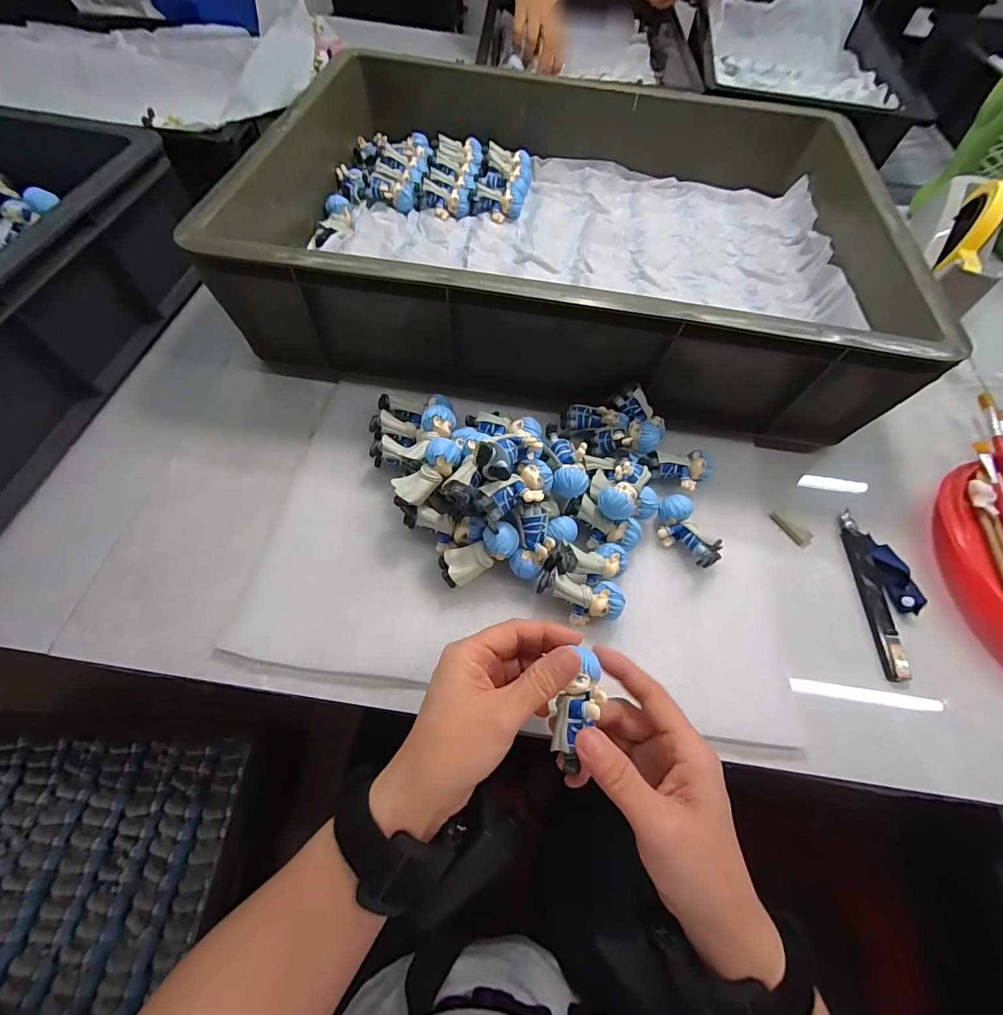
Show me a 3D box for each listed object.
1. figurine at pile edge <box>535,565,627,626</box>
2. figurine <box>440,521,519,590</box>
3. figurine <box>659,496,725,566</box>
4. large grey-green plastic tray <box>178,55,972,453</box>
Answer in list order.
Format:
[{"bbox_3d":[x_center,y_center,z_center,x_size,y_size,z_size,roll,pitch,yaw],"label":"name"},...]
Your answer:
[{"bbox_3d":[0.058,0.066,0.322,0.062,0.035,0.034,22,63,9],"label":"figurine at pile edge"},{"bbox_3d":[-0.017,0.033,0.318,0.062,0.027,0.024,-31,70,4],"label":"figurine"},{"bbox_3d":[0.150,0.020,0.352,0.031,0.026,0.062,-27,67,-16],"label":"figurine"},{"bbox_3d":[0.072,-0.328,0.460,0.592,0.112,0.452,9,62,2],"label":"large grey-green plastic tray"}]

